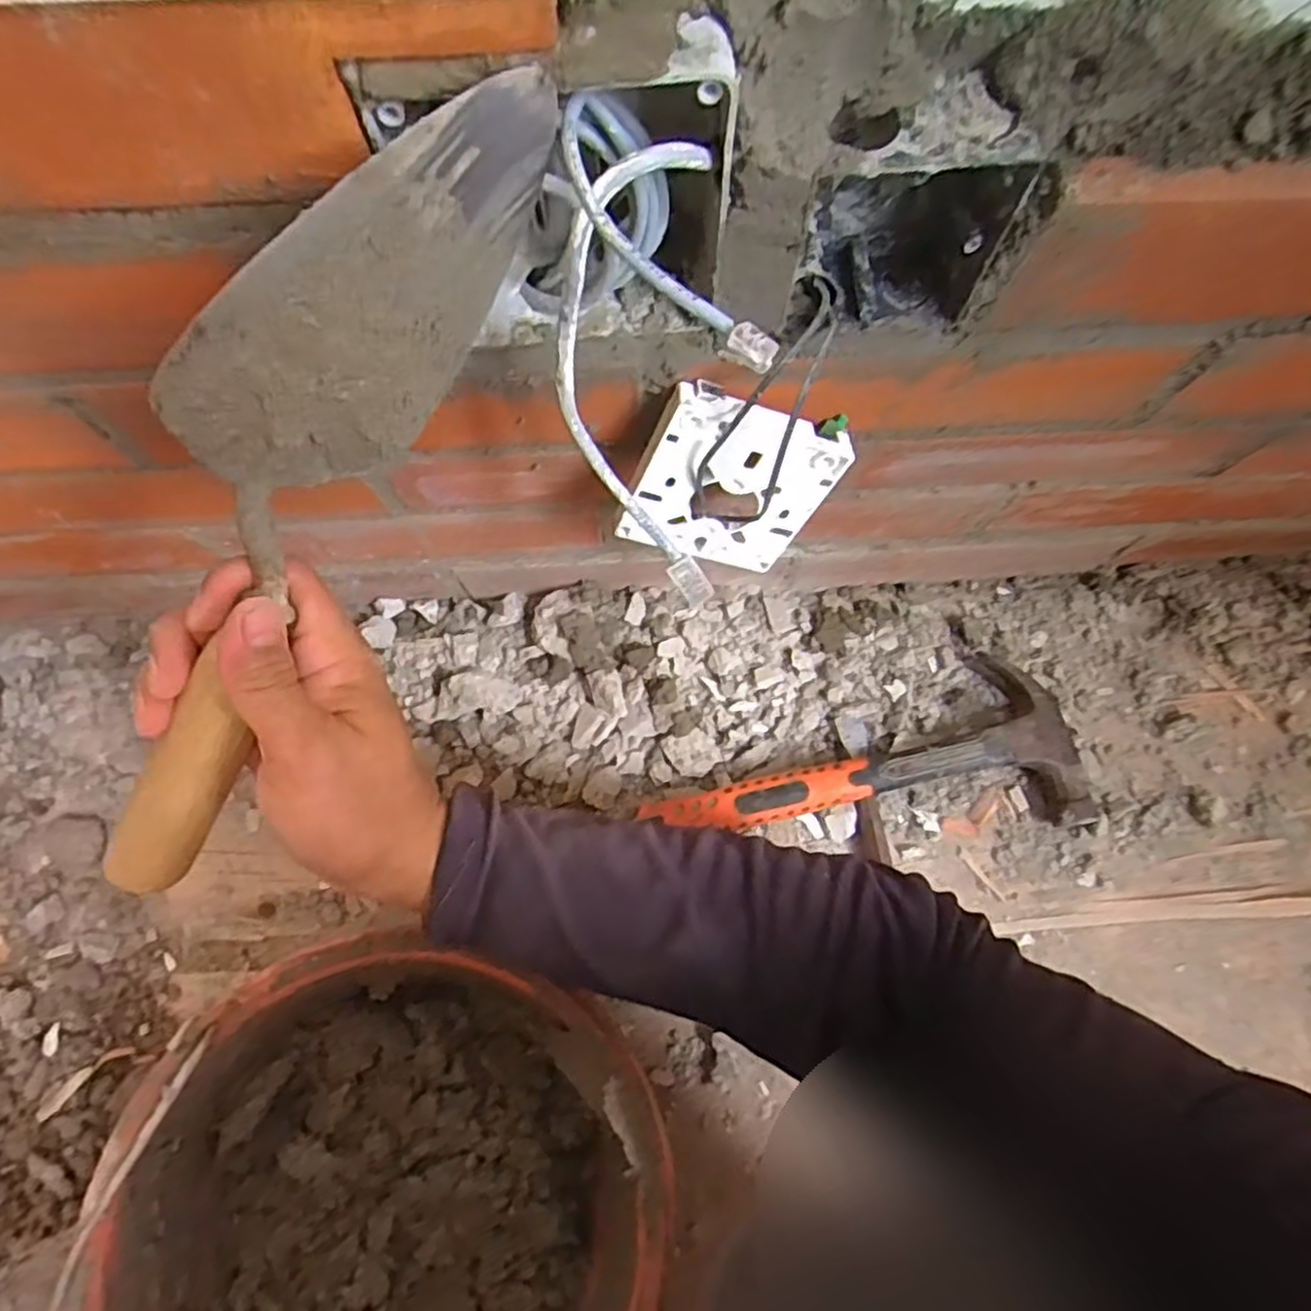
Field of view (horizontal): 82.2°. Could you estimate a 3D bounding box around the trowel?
[{"bbox_3d":[-0.128,-0.045,0.259,0.052,0.076,0.301,36,108,7],"label":"trowel"}]

